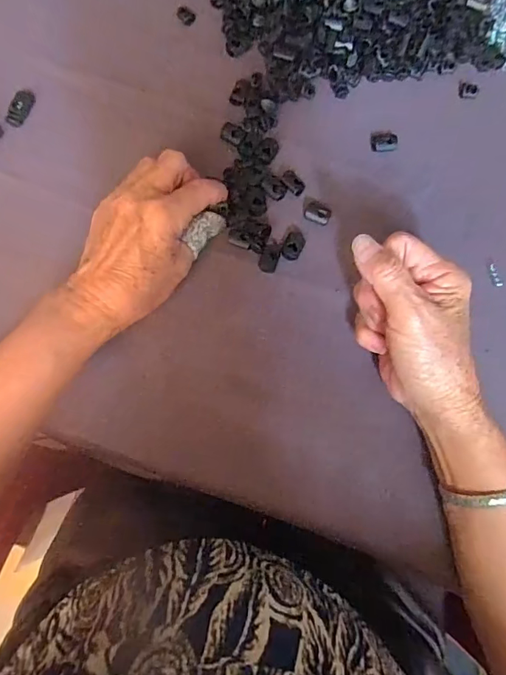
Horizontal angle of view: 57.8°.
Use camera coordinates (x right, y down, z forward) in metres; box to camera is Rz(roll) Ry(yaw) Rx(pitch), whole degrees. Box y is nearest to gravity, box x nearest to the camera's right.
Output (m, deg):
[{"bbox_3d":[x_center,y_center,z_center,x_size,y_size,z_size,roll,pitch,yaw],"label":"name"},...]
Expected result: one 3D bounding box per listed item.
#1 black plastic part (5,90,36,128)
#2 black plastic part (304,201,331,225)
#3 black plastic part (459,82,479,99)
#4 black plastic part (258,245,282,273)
[{"bbox_3d":[-0.188,-0.187,0.371,0.014,0.004,0.034,19,76,0],"label":"black plastic part"},{"bbox_3d":[0.052,-0.100,0.368,0.021,0.008,0.015,30,76,3],"label":"black plastic part"},{"bbox_3d":[0.192,-0.219,0.406,0.017,0.004,0.014,6,76,-3],"label":"black plastic part"},{"bbox_3d":[0.013,-0.061,0.356,0.014,0.009,0.021,20,76,0],"label":"black plastic part"}]

